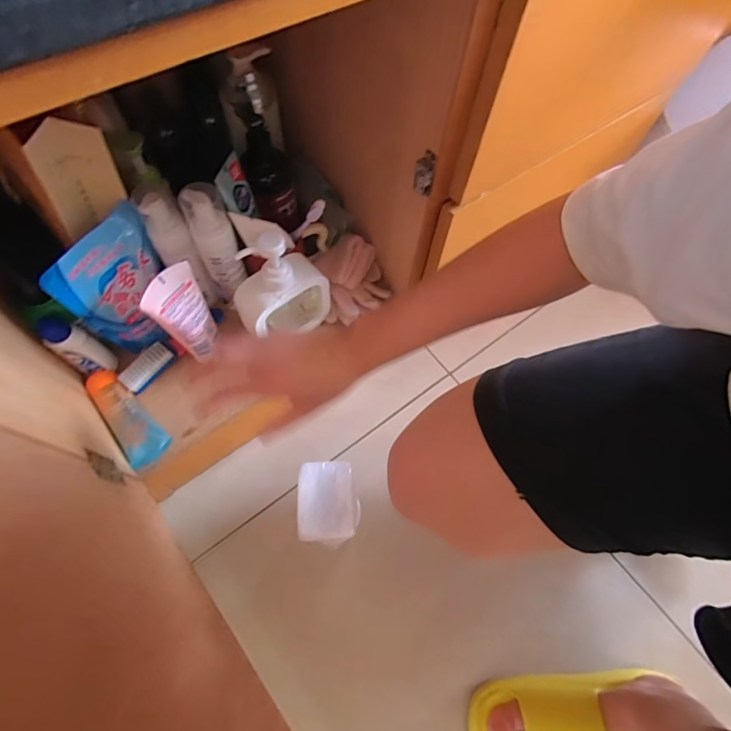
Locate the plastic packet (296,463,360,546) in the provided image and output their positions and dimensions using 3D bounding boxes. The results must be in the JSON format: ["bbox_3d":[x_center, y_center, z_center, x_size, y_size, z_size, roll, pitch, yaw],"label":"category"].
[{"bbox_3d":[-0.039,0.143,0.438,0.063,0.018,0.082,-1,66,-3],"label":"plastic packet"}]

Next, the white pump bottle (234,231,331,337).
[{"bbox_3d":[-0.106,-0.097,0.513,0.116,0.164,0.060,-36,73,-17],"label":"white pump bottle"}]

